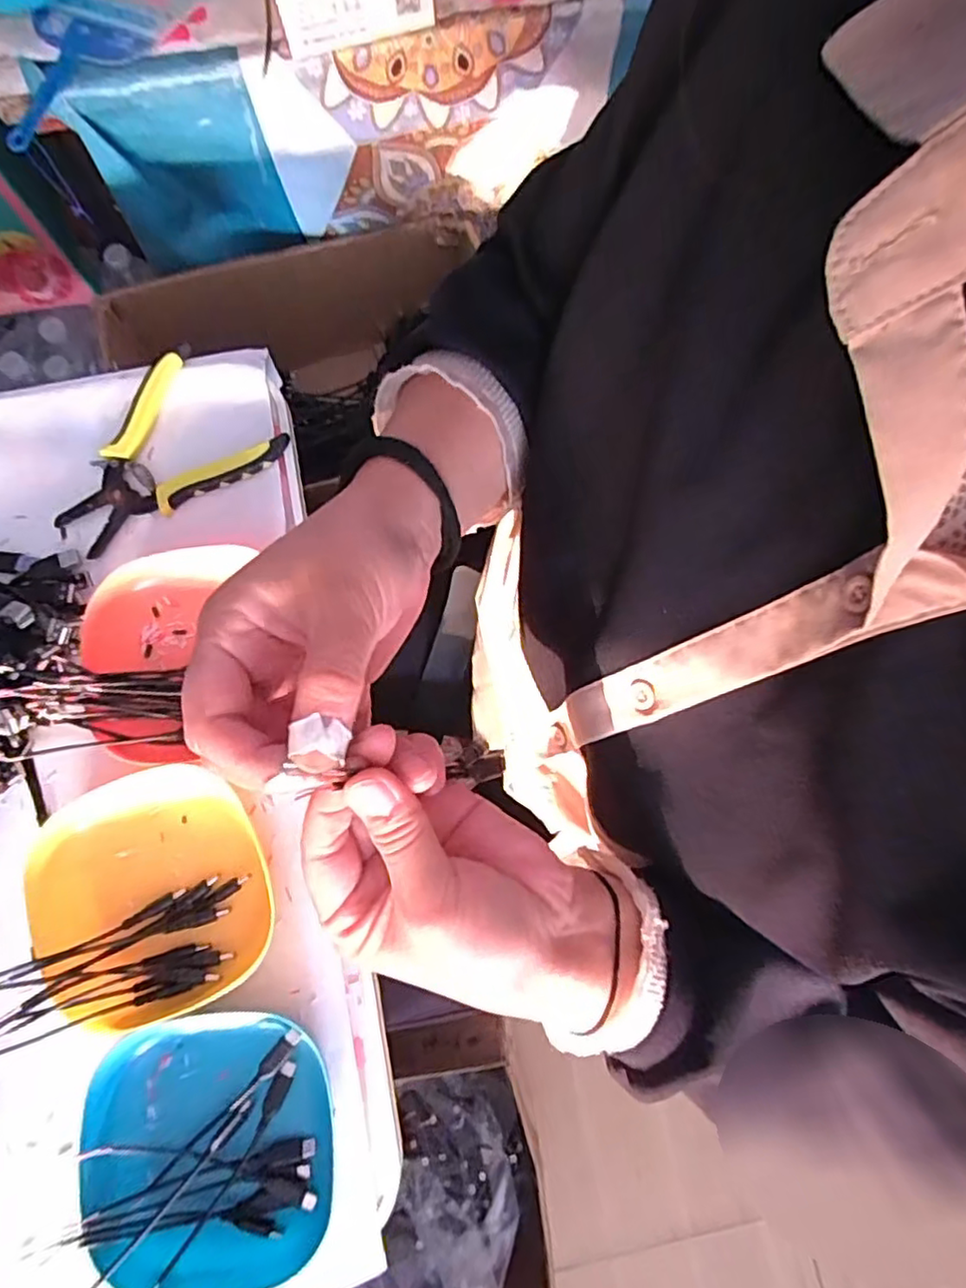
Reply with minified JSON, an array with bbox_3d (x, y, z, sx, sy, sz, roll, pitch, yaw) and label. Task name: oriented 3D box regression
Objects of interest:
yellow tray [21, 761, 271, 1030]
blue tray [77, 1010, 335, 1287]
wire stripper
[{"bbox_3d":[-0.207,0.155,0.395,0.130,0.028,0.138,-23,80,-5],"label":"yellow tray"},{"bbox_3d":[-0.157,0.290,0.364,0.132,0.027,0.132,-7,79,-2],"label":"blue tray"},{"bbox_3d":[-0.238,-0.143,0.459,0.158,0.009,0.111,-33,81,-7],"label":"wire stripper"}]

